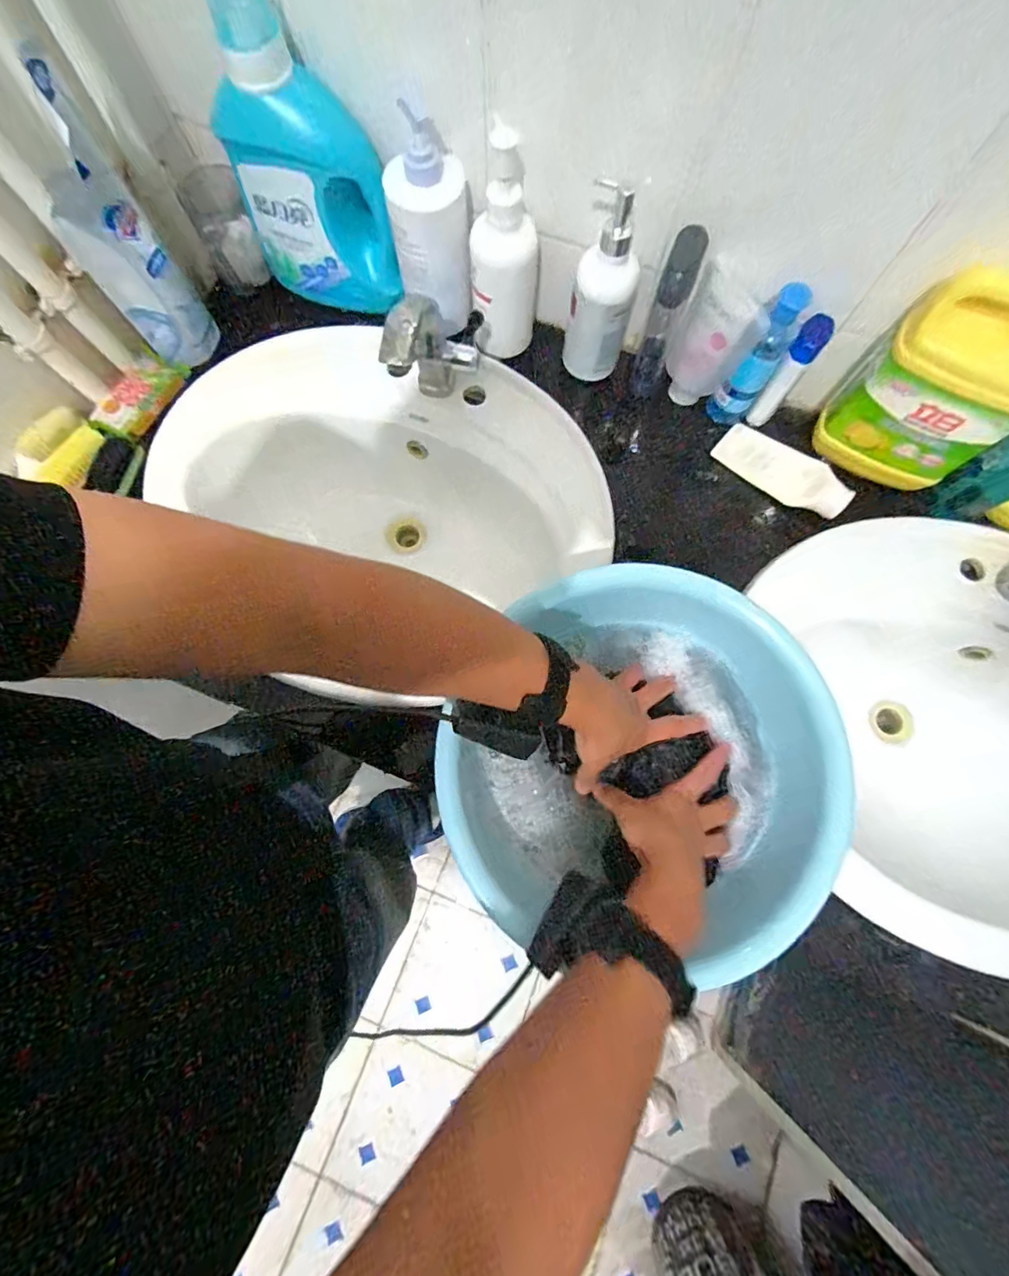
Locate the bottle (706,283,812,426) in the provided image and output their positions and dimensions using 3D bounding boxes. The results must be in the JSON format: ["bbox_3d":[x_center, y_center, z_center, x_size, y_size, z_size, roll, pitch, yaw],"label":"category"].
[{"bbox_3d":[0.267,-0.293,0.550,0.038,0.159,0.035,35,79,7],"label":"bottle"}]

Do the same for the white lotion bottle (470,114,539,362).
[{"bbox_3d":[0.000,-0.393,0.556,0.073,0.243,0.060,1,77,0],"label":"white lotion bottle"}]

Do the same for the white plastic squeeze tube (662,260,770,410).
[{"bbox_3d":[0.225,-0.319,0.578,0.052,0.150,0.074,-17,78,-4],"label":"white plastic squeeze tube"}]

